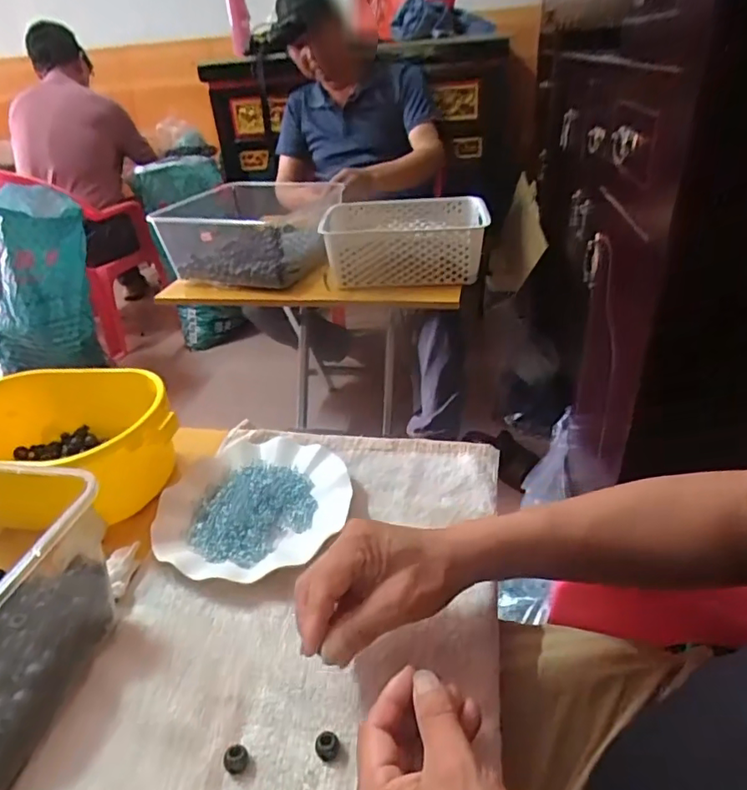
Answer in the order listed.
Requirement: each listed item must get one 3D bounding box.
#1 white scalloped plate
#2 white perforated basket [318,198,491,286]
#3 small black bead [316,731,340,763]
[{"bbox_3d":[-0.120,0.102,0.544,0.173,0.025,0.189,-4,33,2],"label":"white scalloped plate"},{"bbox_3d":[0.065,-0.310,1.100,0.306,0.110,0.212,-2,33,5],"label":"white perforated basket"},{"bbox_3d":[-0.030,0.226,0.353,0.015,0.010,0.014,-4,33,2],"label":"small black bead"}]

